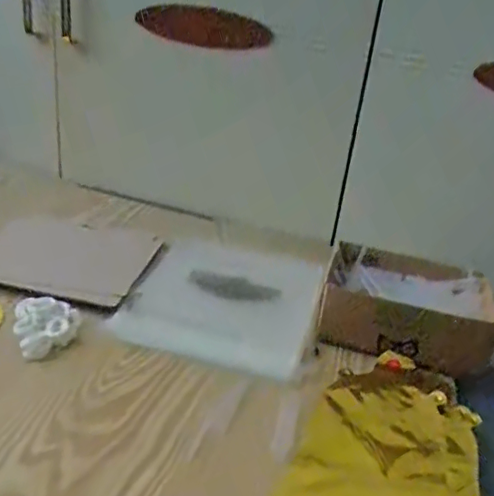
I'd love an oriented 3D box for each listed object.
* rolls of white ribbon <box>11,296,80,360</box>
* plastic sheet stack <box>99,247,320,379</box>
[{"bbox_3d":[-0.204,0.079,0.573,0.062,0.024,0.077,-2,27,-15],"label":"rolls of white ribbon"},{"bbox_3d":[-0.025,0.055,0.685,0.216,0.019,0.239,12,27,11],"label":"plastic sheet stack"}]

